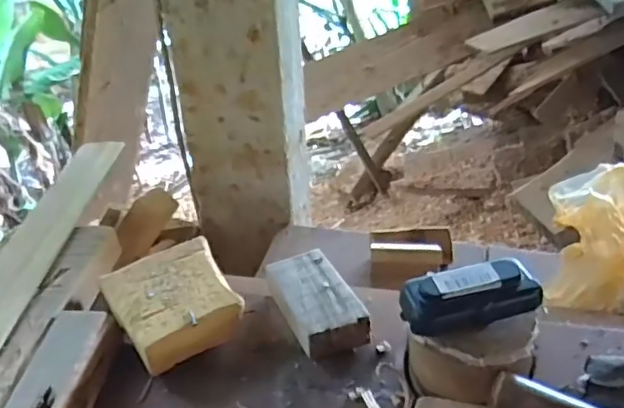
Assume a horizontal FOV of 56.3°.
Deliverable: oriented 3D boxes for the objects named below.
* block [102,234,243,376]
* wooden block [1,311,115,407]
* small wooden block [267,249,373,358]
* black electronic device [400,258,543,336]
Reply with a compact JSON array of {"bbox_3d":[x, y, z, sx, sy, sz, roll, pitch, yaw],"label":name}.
[{"bbox_3d":[-0.136,0.095,0.573,0.108,0.035,0.128,-20,40,-21],"label":"block"},{"bbox_3d":[-0.219,0.159,0.499,0.059,0.031,0.158,-1,37,3],"label":"wooden block"},{"bbox_3d":[0.001,0.096,0.570,0.067,0.037,0.118,-15,38,-16],"label":"small wooden block"},{"bbox_3d":[0.127,0.073,0.462,0.108,0.033,0.042,-6,37,-4],"label":"black electronic device"}]

